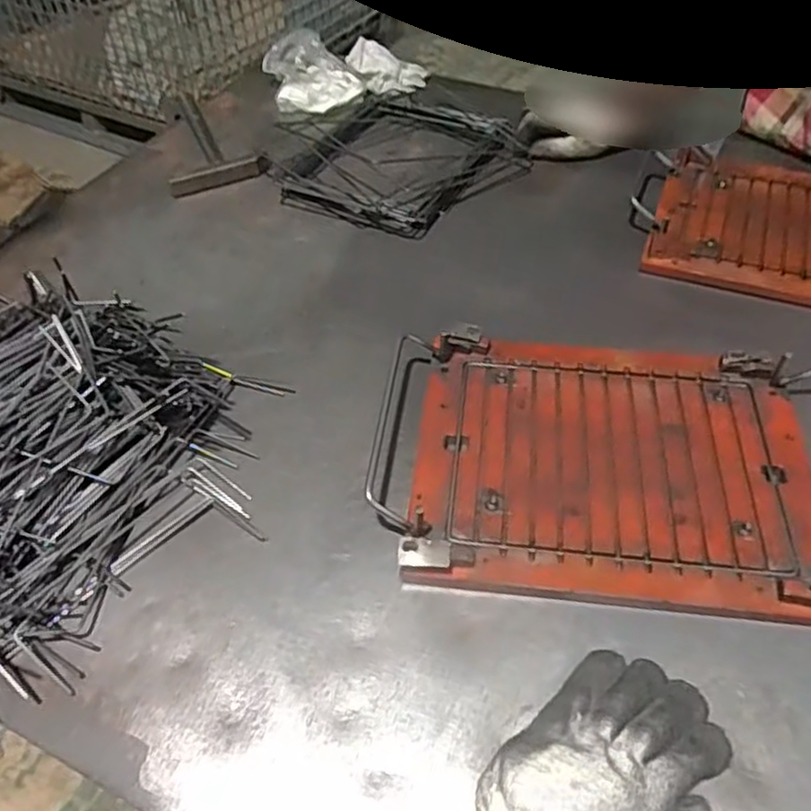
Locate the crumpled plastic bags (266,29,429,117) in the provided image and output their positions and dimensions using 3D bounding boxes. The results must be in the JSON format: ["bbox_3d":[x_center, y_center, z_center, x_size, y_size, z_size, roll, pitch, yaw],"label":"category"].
[{"bbox_3d":[-0.087,-0.491,1.005,0.223,0.048,0.164,-16,51,-11],"label":"crumpled plastic bags"}]

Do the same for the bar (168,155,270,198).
[{"bbox_3d":[-0.222,-0.276,0.844,0.120,0.022,0.015,-21,52,-16],"label":"bar"}]

